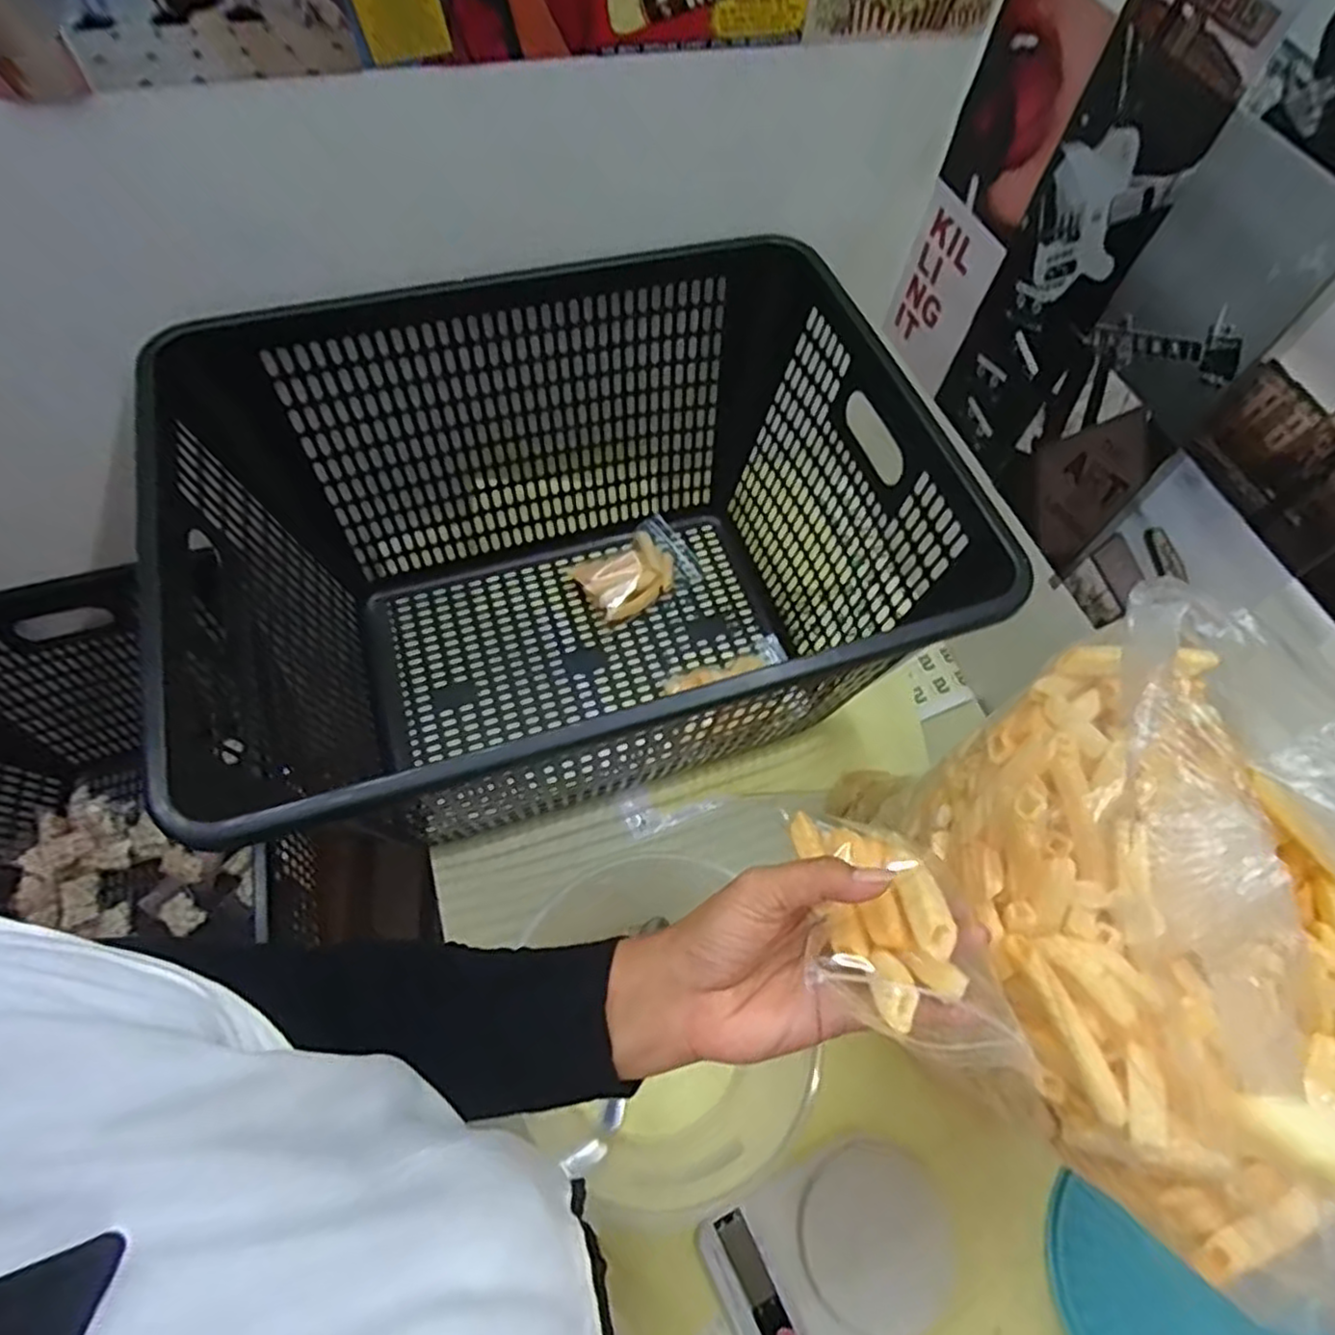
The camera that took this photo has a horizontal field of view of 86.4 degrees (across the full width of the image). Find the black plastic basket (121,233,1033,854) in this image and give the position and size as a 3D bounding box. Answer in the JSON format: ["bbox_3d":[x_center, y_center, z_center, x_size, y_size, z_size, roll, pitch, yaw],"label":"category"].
[{"bbox_3d":[-0.083,-0.076,0.640,0.552,0.318,0.423,-17,65,-13],"label":"black plastic basket"}]

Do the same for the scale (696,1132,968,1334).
[{"bbox_3d":[0.128,0.449,0.535,0.177,0.043,0.132,-23,66,-15],"label":"scale"}]

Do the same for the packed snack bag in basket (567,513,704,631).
[{"bbox_3d":[-0.033,-0.118,0.824,0.144,0.027,0.096,-34,69,-20],"label":"packed snack bag in basket"}]

